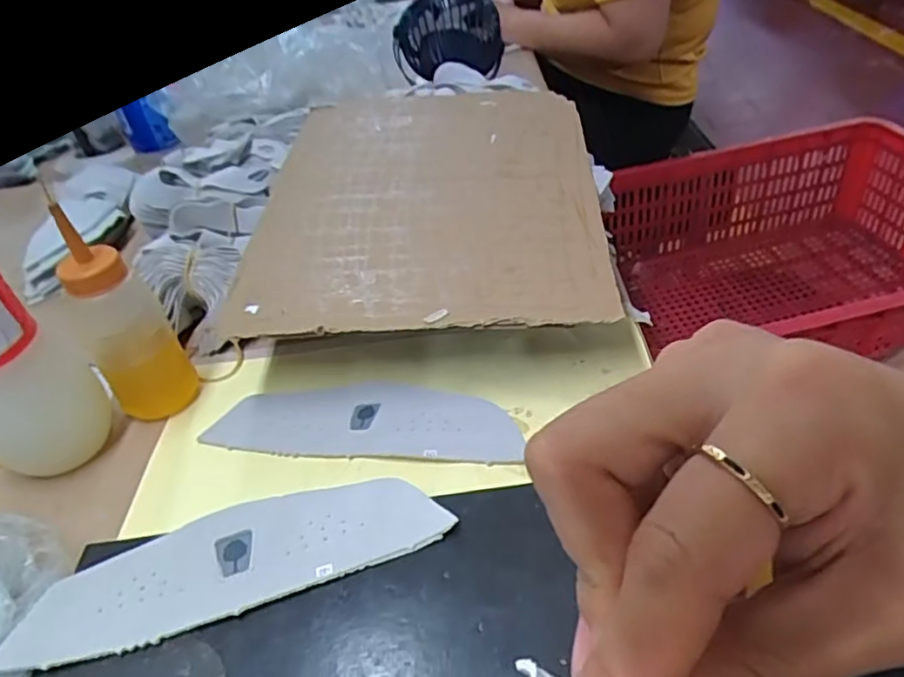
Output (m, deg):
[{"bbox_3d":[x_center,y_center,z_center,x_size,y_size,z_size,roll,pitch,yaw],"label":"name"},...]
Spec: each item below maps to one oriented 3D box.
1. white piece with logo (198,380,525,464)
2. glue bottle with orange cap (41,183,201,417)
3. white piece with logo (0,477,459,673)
[{"bbox_3d":[-0.053,0.050,0.393,0.189,0.006,0.055,0,46,12],"label":"white piece with logo"},{"bbox_3d":[-0.202,-0.014,0.391,0.037,0.144,0.037,0,41,11],"label":"glue bottle with orange cap"},{"bbox_3d":[-0.102,0.103,0.305,0.193,0.008,0.055,-16,41,-9],"label":"white piece with logo"}]

